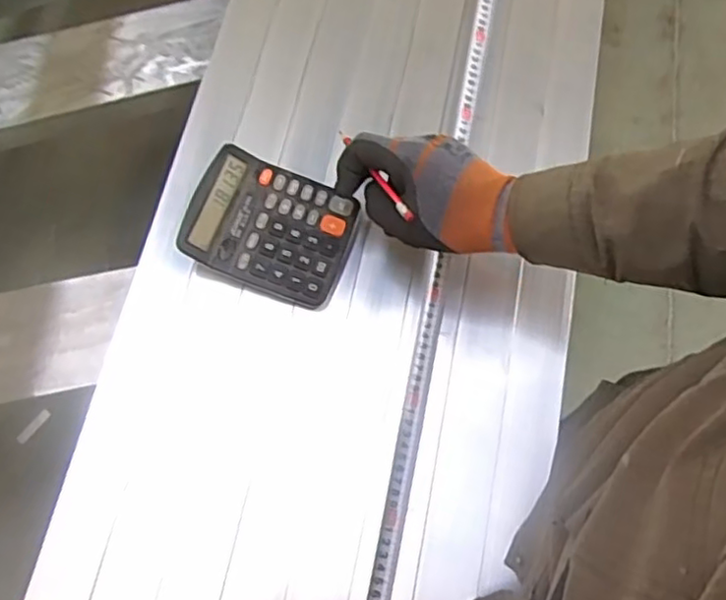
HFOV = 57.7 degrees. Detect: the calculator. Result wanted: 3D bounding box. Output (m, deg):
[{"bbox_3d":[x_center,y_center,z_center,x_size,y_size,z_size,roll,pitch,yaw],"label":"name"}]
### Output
[{"bbox_3d":[-0.083,-0.069,0.604,0.140,0.031,0.116,20,72,6],"label":"calculator"}]

